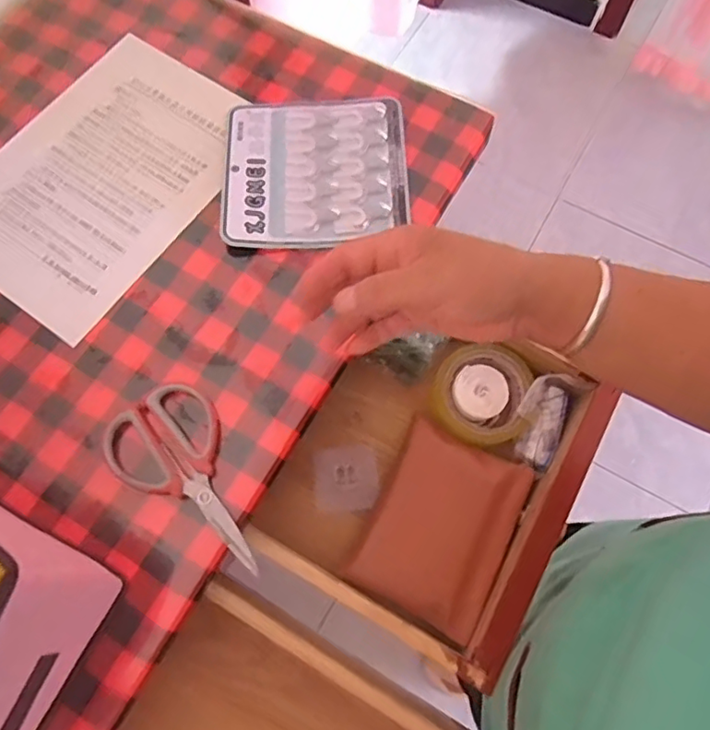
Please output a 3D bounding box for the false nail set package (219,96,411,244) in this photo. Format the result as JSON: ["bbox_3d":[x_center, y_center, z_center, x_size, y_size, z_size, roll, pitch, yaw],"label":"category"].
[{"bbox_3d":[-0.039,-0.190,0.539,0.171,0.013,0.162,-3,70,-1],"label":"false nail set package"}]

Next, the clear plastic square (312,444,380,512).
[{"bbox_3d":[-0.009,0.114,0.574,0.062,0.007,0.063,-10,71,-3],"label":"clear plastic square"}]

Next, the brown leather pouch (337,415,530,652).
[{"bbox_3d":[0.083,0.149,0.539,0.121,0.026,0.166,26,73,10],"label":"brown leather pouch"}]

